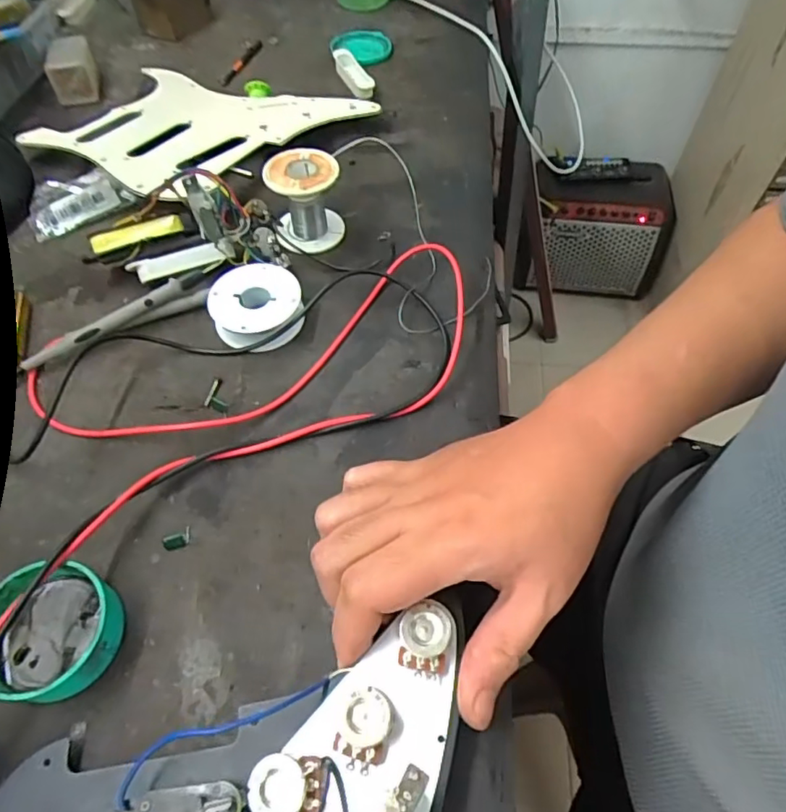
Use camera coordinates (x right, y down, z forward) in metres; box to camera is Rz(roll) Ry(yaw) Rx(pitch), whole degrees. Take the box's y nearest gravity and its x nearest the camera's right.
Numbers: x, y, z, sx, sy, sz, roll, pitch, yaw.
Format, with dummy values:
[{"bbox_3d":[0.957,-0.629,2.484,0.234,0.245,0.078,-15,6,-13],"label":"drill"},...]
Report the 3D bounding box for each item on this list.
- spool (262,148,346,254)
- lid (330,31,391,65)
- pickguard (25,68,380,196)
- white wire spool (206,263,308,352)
[{"bbox_3d":[-0.065,-0.153,0.421,0.051,0.056,0.051,-17,59,-10],"label":"spool"},{"bbox_3d":[-0.034,-0.389,0.605,0.059,0.009,0.072,-26,60,-15],"label":"lid"},{"bbox_3d":[-0.171,-0.242,0.488,0.243,0.011,0.183,20,55,16],"label":"pickguard"},{"bbox_3d":[-0.093,-0.069,0.387,0.059,0.021,0.059,0,57,1],"label":"white wire spool"}]

